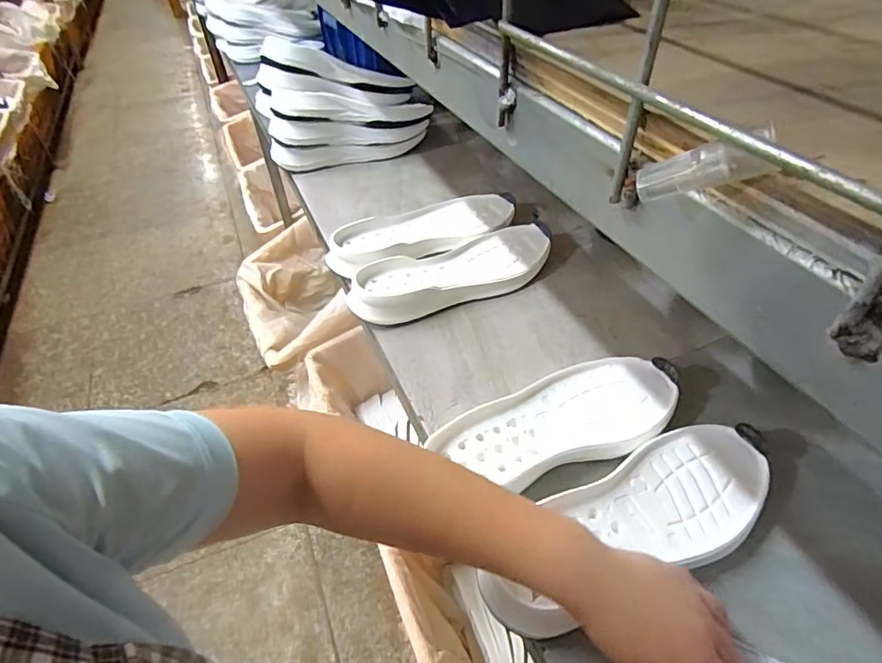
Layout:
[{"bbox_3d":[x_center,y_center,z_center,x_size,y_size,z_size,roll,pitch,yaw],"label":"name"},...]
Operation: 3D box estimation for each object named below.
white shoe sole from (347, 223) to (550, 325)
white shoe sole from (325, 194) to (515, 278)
[{"bbox_3d":[0.018,-0.080,0.686,0.289,0.042,0.100,-21,47,-19],"label":"white shoe sole"},{"bbox_3d":[-0.029,-0.146,0.757,0.293,0.047,0.105,-26,49,-23],"label":"white shoe sole"}]

